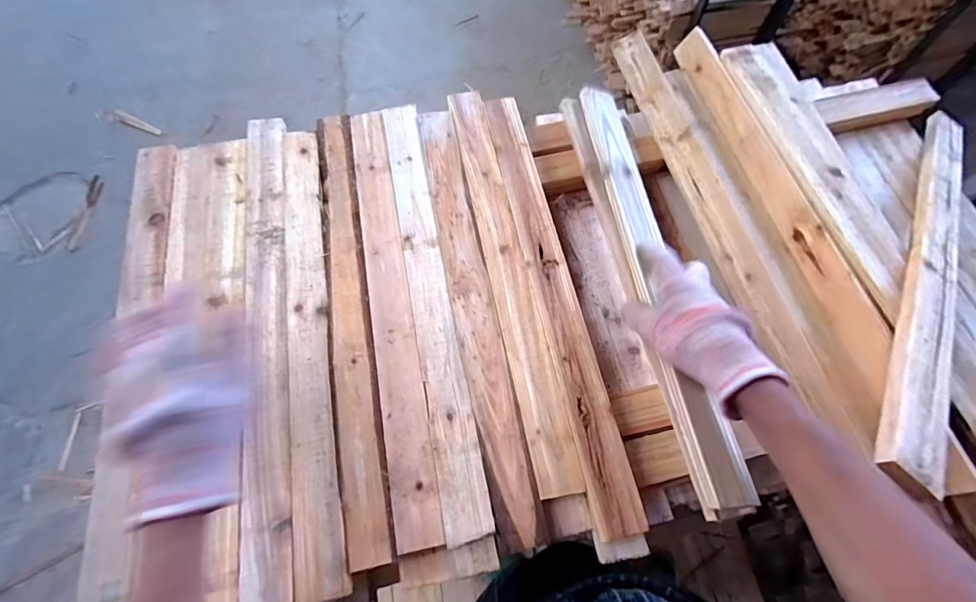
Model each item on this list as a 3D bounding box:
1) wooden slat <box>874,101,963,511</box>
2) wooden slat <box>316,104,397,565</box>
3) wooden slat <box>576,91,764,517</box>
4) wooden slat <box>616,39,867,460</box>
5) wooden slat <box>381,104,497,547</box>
[{"bbox_3d":[0.466,-0.057,0.468,0.041,0.012,0.596,34,57,14],"label":"wooden slat"},{"bbox_3d":[-0.145,-0.002,0.467,0.042,0.009,0.489,-11,66,-4],"label":"wooden slat"},{"bbox_3d":[0.165,-0.049,0.463,0.046,0.017,0.482,-6,63,-2],"label":"wooden slat"},{"bbox_3d":[0.264,-0.117,0.519,0.056,0.024,0.539,-13,66,-5],"label":"wooden slat"},{"bbox_3d":[-0.062,-0.019,0.471,0.042,0.009,0.483,-11,66,-4],"label":"wooden slat"}]

